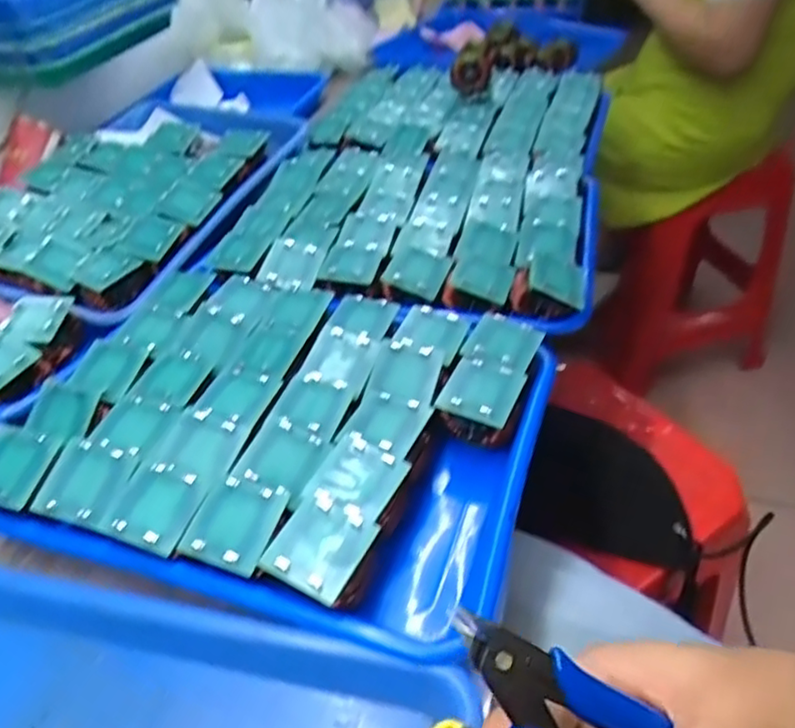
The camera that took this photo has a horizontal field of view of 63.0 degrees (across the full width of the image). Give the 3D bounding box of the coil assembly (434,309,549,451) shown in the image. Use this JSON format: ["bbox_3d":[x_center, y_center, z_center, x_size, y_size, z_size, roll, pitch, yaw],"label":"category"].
[{"bbox_3d":[0.064,0.011,0.434,0.045,0.039,0.099,12,45,20],"label":"coil assembly"}]

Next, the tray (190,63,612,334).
[{"bbox_3d":[0.048,-0.223,0.709,0.337,0.060,0.549,8,44,14],"label":"tray"}]

